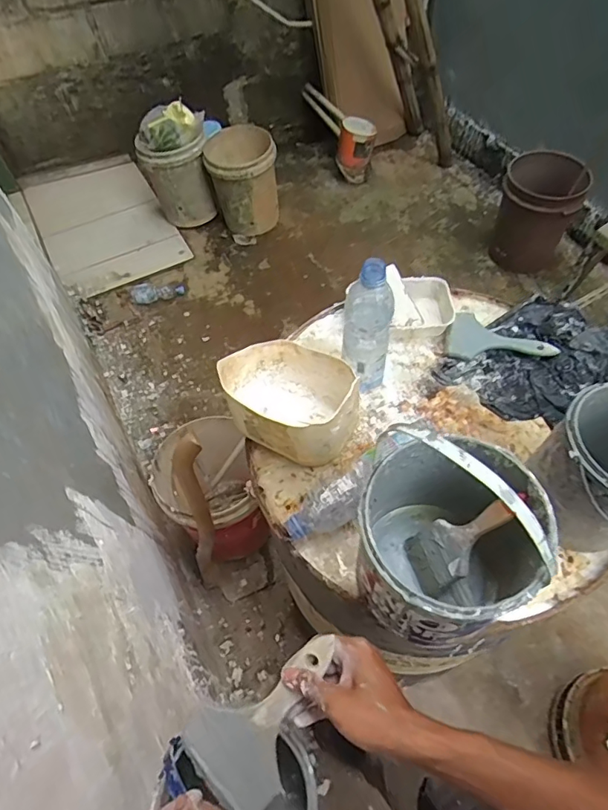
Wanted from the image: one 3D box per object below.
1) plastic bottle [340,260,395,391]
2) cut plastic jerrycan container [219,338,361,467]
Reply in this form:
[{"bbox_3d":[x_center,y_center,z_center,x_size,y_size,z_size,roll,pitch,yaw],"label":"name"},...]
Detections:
[{"bbox_3d":[0.088,-0.096,0.697,0.063,0.223,0.057,2,59,6],"label":"plastic bottle"},{"bbox_3d":[-0.017,-0.010,0.700,0.185,0.130,0.146,26,64,19],"label":"cut plastic jerrycan container"}]

